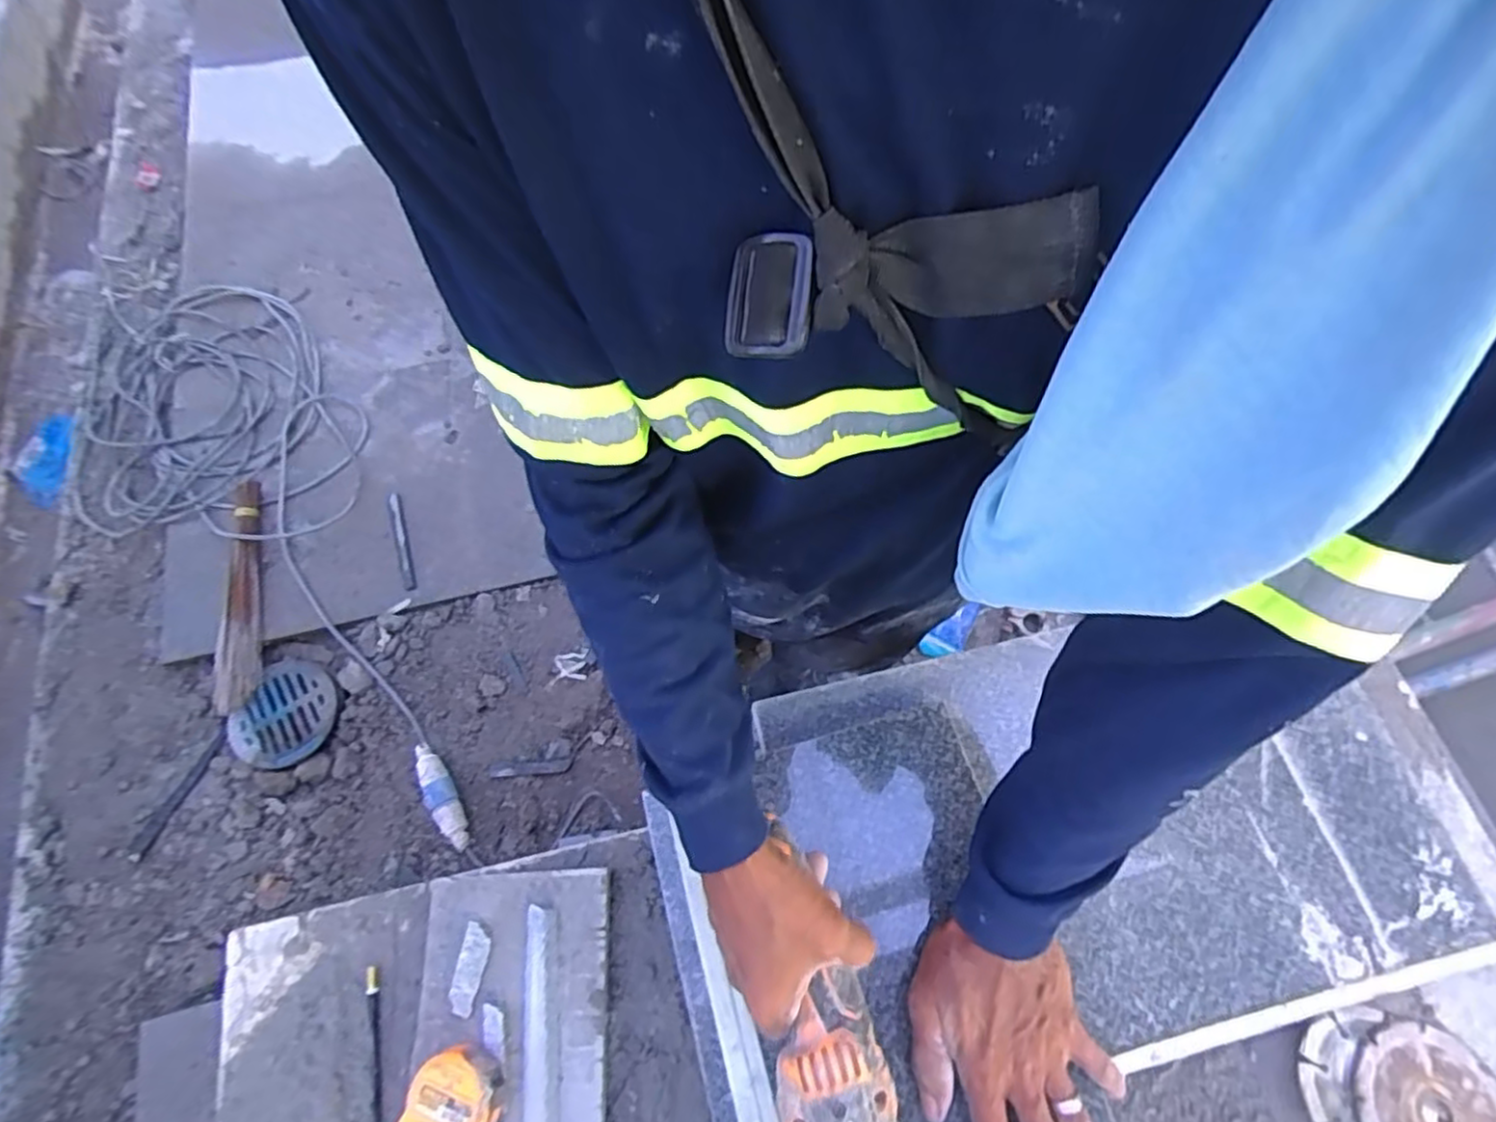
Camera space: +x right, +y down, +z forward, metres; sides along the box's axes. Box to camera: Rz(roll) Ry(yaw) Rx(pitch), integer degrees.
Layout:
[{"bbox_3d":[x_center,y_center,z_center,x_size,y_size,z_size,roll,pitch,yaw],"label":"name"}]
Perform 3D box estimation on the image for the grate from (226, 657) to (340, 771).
[{"bbox_3d":[-0.866,0.286,1.303,0.161,0.034,0.191,23,68,7],"label":"grate"}]

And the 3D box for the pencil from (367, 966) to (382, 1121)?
[{"bbox_3d":[-0.254,0.360,0.475,0.011,0.011,0.146,-11,68,-7],"label":"pencil"}]

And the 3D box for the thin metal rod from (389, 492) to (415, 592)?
[{"bbox_3d":[-0.717,-0.043,1.437,0.020,0.013,0.224,-16,69,-9],"label":"thin metal rod"}]

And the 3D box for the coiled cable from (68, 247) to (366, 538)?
[{"bbox_3d":[-1.207,-0.348,1.538,0.619,0.077,0.720,-9,68,-6],"label":"coiled cable"}]

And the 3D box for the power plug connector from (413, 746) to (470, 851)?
[{"bbox_3d":[-0.549,0.422,1.246,0.046,0.038,0.195,-25,84,-12],"label":"power plug connector"}]

